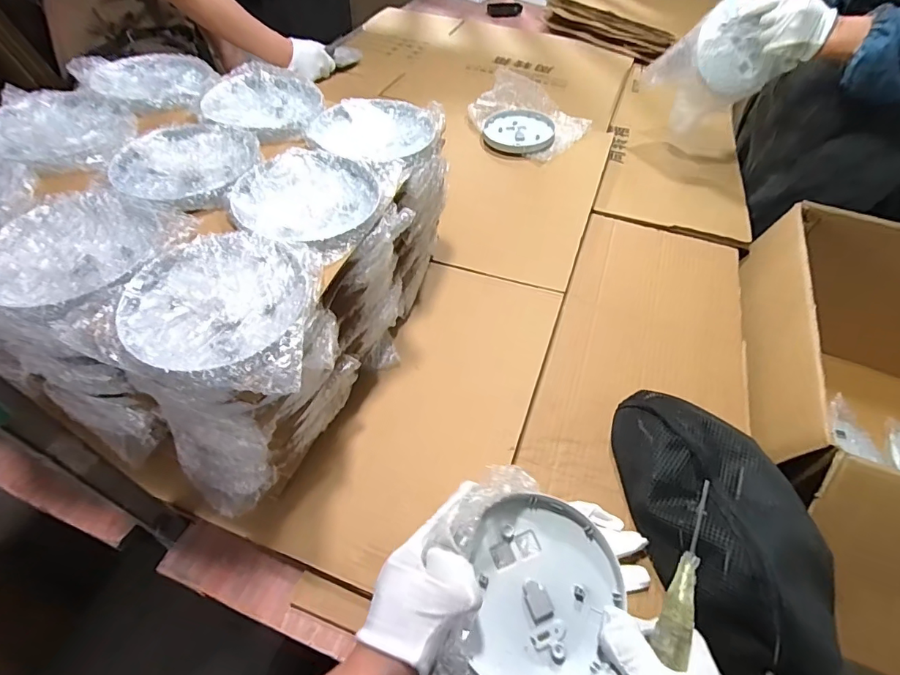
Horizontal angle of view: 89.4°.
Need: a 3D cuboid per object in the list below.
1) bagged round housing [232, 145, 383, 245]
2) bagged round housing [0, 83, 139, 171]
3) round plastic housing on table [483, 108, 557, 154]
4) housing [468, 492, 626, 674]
[{"bbox_3d":[-0.137,-0.134,0.441,0.130,0.021,0.128,1,51,-2],"label":"bagged round housing"},{"bbox_3d":[-0.392,-0.218,0.468,0.142,0.023,0.127,22,53,15],"label":"bagged round housing"},{"bbox_3d":[0.134,-0.397,0.874,0.131,0.021,0.124,2,53,-2],"label":"round plastic housing on table"},{"bbox_3d":[0.075,0.197,0.354,0.111,0.027,0.131,2,53,-2],"label":"housing"}]

